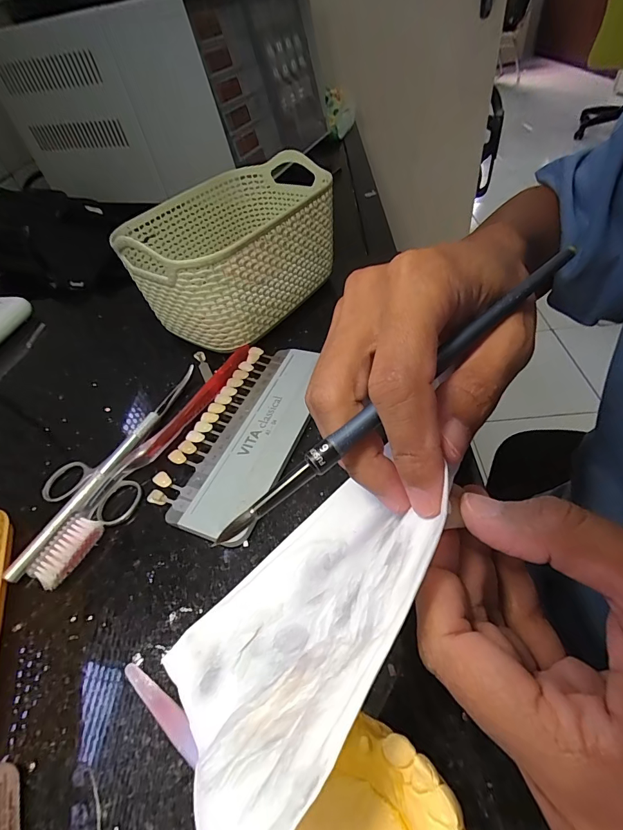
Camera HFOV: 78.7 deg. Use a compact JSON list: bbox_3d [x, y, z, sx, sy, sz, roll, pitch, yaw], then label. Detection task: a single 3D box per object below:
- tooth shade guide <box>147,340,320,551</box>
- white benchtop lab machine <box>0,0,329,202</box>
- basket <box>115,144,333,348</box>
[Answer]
[{"bbox_3d":[-0.040,0.008,0.244,0.067,0.011,0.143,13,52,20],"label":"tooth shade guide"},{"bbox_3d":[-0.217,-0.494,0.589,0.367,0.222,0.328,14,52,21],"label":"white benchtop lab machine"},{"bbox_3d":[-0.061,-0.135,0.316,0.118,0.086,0.165,26,58,29],"label":"basket"}]

